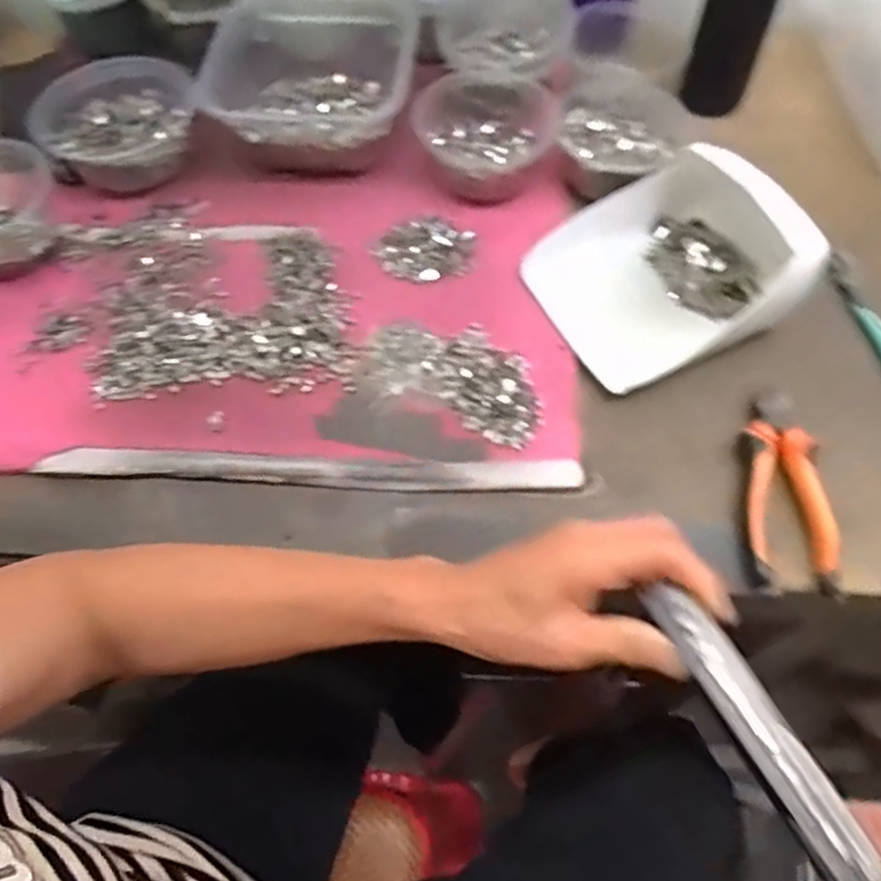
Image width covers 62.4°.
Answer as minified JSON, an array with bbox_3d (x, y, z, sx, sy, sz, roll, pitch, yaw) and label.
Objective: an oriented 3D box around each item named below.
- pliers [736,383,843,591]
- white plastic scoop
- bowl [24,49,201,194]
[{"bbox_3d":[0.231,0.028,0.492,0.057,0.028,0.146,6,60,5],"label":"pliers"},{"bbox_3d":[0.173,-0.140,0.542,0.180,0.087,0.154,-23,62,-11],"label":"white plastic scoop"},{"bbox_3d":[-0.288,-0.281,0.647,0.146,0.050,0.125,-19,61,-9],"label":"bowl"}]

